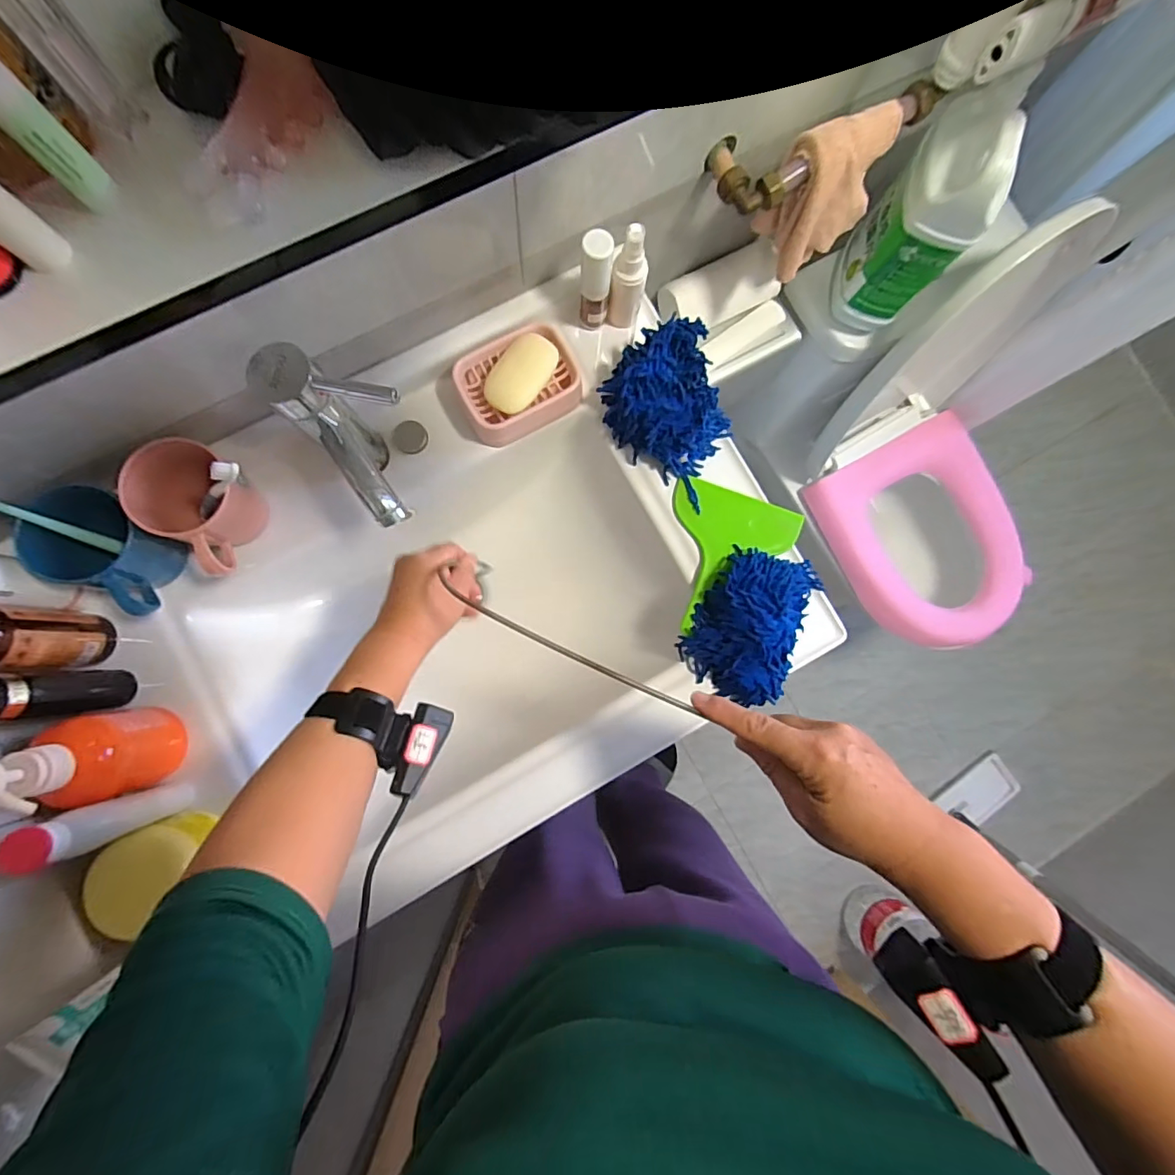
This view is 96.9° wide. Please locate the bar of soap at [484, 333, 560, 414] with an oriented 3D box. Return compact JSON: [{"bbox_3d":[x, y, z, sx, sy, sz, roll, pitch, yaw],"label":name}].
[{"bbox_3d":[-0.069,-0.218,0.529,0.050,0.018,0.082,38,82,1],"label":"bar of soap"}]

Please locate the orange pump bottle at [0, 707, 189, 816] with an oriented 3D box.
[{"bbox_3d":[-0.408,0.142,0.427,0.054,0.154,0.070,-11,84,-5],"label":"orange pump bottle"}]

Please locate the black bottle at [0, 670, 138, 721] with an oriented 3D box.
[{"bbox_3d":[-0.457,0.090,0.441,0.039,0.164,0.039,-4,84,-4],"label":"black bottle"}]

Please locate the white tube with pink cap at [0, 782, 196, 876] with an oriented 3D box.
[{"bbox_3d":[-0.383,0.187,0.418,0.039,0.129,0.031,-22,85,-6],"label":"white tube with pink cap"}]

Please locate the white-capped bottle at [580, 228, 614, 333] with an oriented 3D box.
[{"bbox_3d":[0.008,-0.300,0.516,0.032,0.108,0.026,3,83,-4],"label":"white-capped bottle"}]

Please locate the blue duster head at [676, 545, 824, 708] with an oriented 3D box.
[{"bbox_3d":[0.170,0.036,0.525,0.112,0.049,0.158,27,82,-1],"label":"blue duster head"}]

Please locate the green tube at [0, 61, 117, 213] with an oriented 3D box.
[{"bbox_3d":[-0.212,-0.176,0.200,0.015,0.056,0.013,-41,88,-7],"label":"green tube"}]

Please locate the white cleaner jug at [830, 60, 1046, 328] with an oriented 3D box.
[{"bbox_3d":[0.375,-0.414,0.585,0.099,0.217,0.123,34,82,0],"label":"white cleaner jug"}]

